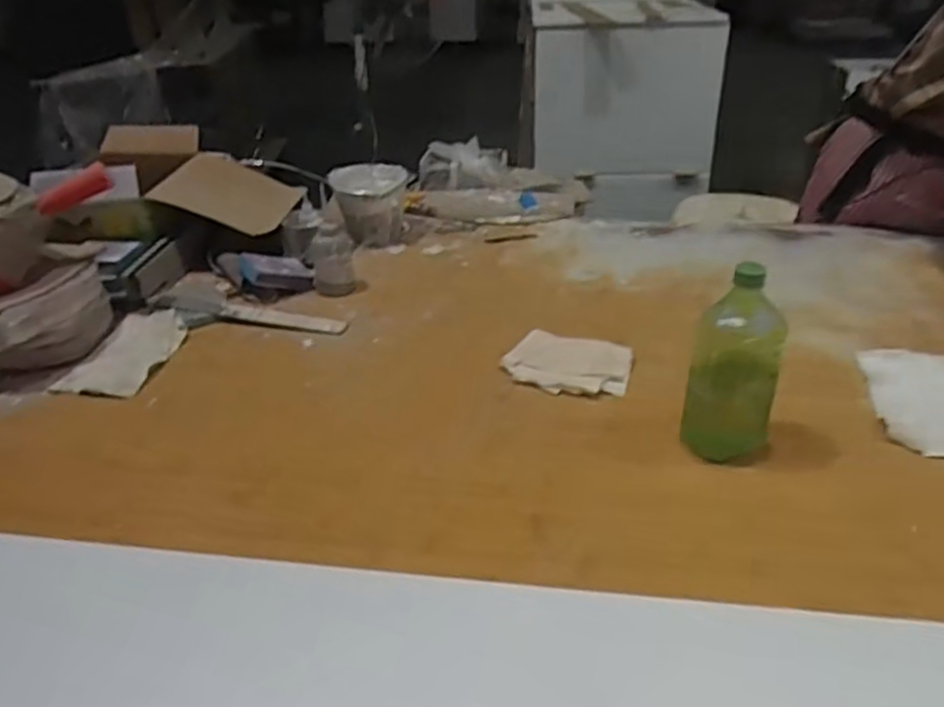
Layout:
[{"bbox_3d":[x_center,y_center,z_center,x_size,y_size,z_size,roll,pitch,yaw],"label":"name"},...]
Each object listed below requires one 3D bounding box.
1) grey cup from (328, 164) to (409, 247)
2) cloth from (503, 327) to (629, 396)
[{"bbox_3d":[-0.184,-0.271,1.309,0.140,0.130,0.119,-5,32,-6],"label":"grey cup"},{"bbox_3d":[0.121,0.010,0.918,0.153,0.034,0.087,10,33,19],"label":"cloth"}]

